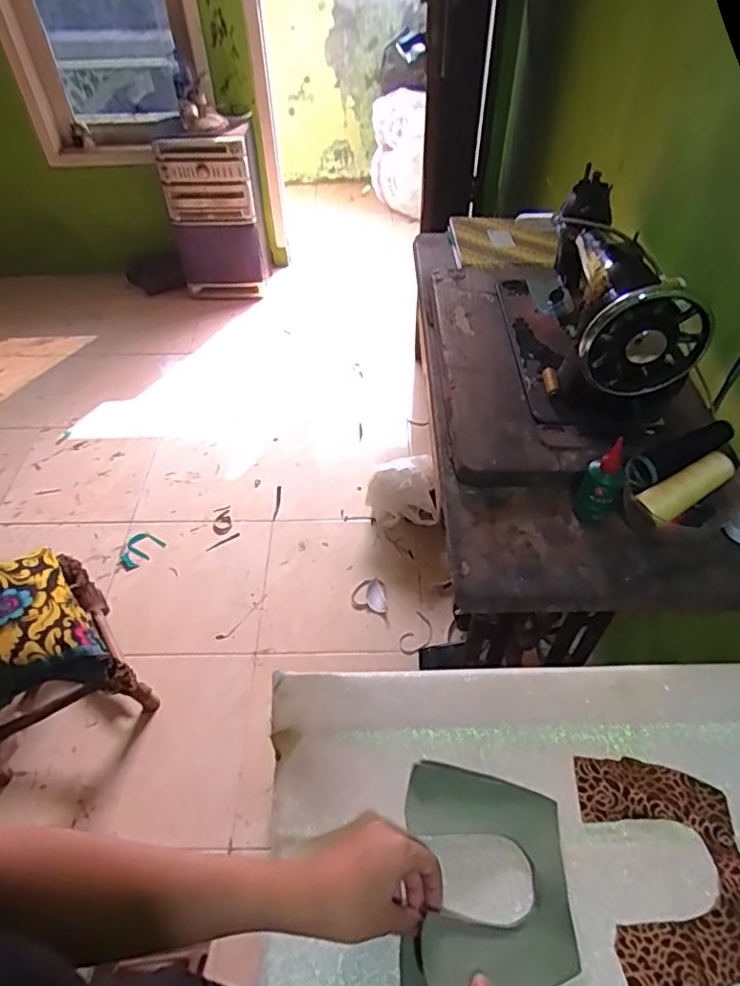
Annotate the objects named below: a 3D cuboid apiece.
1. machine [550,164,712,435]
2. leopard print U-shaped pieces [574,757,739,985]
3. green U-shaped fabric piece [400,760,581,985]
[{"bbox_3d":[0.332,-0.256,0.796,0.146,0.211,0.334,5,50,5],"label":"machine"},{"bbox_3d":[0.241,0.297,0.466,0.117,0.004,0.160,-3,49,-1],"label":"leopard print U-shaped pieces"},{"bbox_3d":[0.092,0.295,0.455,0.127,0.040,0.156,2,49,3],"label":"green U-shaped fabric piece"}]

